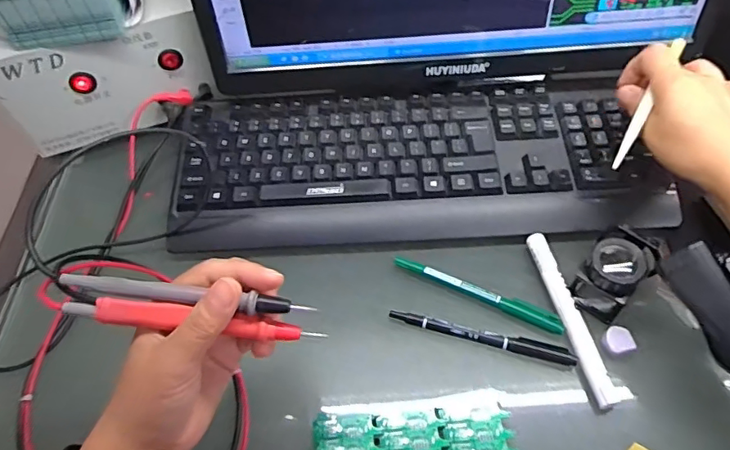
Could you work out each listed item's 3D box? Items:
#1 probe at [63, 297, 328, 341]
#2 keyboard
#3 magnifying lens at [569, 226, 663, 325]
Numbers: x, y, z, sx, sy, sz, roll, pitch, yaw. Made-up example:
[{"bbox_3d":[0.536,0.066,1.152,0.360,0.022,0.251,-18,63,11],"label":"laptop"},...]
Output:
[{"bbox_3d":[-0.093,0.054,0.292,0.138,0.013,0.015,8,55,-4],"label":"probe"},{"bbox_3d":[0.044,-0.055,0.474,0.423,0.029,0.143,-2,55,2],"label":"keyboard"},{"bbox_3d":[0.188,0.034,0.395,0.046,0.047,0.056,33,63,23],"label":"magnifying lens"}]

